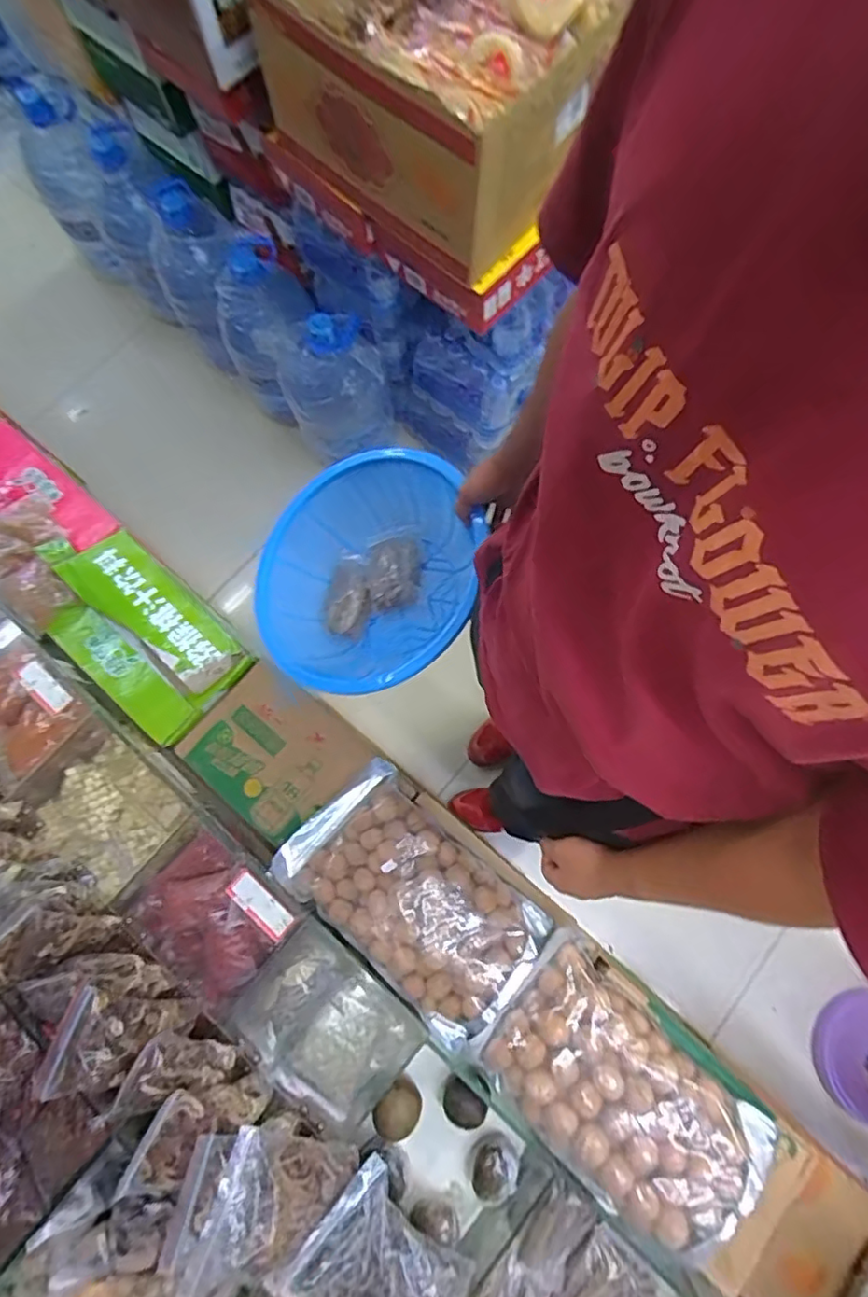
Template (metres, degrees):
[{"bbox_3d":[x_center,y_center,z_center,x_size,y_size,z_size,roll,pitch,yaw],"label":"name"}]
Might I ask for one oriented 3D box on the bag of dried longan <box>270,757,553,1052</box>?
[{"bbox_3d":[-0.030,0.319,0.767,0.321,0.055,0.189,40,80,11],"label":"bag of dried longan"}]

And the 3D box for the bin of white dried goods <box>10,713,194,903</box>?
[{"bbox_3d":[-0.445,0.211,0.802,0.201,0.071,0.161,41,80,11],"label":"bin of white dried goods"}]

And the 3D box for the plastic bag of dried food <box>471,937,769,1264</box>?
[{"bbox_3d":[0.216,0.513,0.693,0.303,0.069,0.191,41,80,11],"label":"plastic bag of dried food"}]

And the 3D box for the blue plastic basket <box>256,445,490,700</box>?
[{"bbox_3d":[-0.088,-0.114,0.848,0.319,0.130,0.326,-3,77,14],"label":"blue plastic basket"}]

